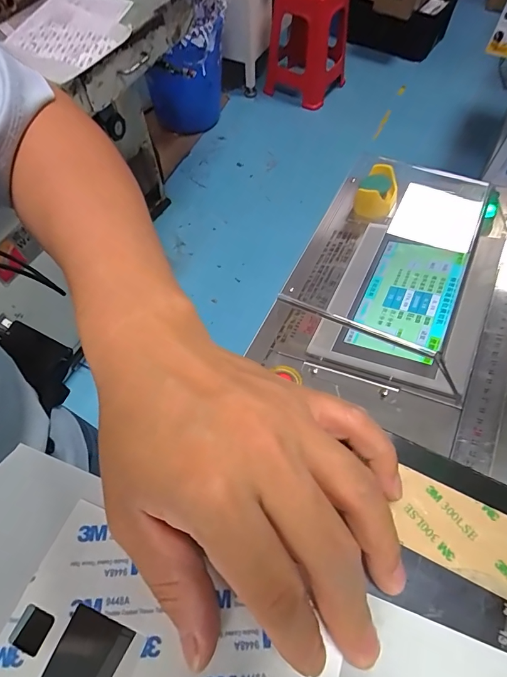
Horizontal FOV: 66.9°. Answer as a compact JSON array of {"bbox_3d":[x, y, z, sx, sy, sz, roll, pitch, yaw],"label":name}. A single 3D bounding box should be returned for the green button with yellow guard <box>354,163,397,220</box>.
[{"bbox_3d":[0.158,-0.186,0.489,0.051,0.049,0.065,21,64,14],"label":"green button with yellow guard"}]

